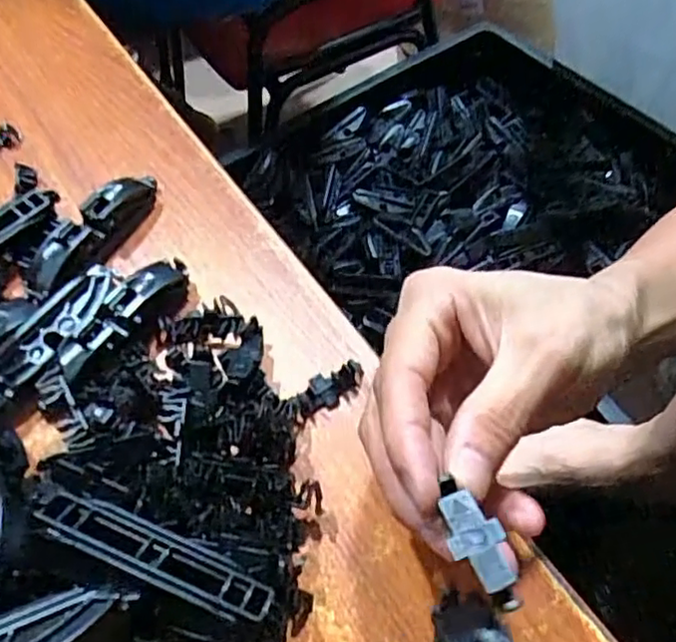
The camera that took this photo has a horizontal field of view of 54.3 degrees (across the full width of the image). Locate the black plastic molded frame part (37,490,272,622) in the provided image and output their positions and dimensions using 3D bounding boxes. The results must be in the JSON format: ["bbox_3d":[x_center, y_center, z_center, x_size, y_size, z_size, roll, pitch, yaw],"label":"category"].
[{"bbox_3d":[-0.055,0.069,0.196,0.073,0.017,0.016,18,60,15],"label":"black plastic molded frame part"}]

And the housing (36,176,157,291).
[{"bbox_3d":[-0.111,-0.043,0.308,0.019,0.017,0.074,24,62,18],"label":"housing"}]

